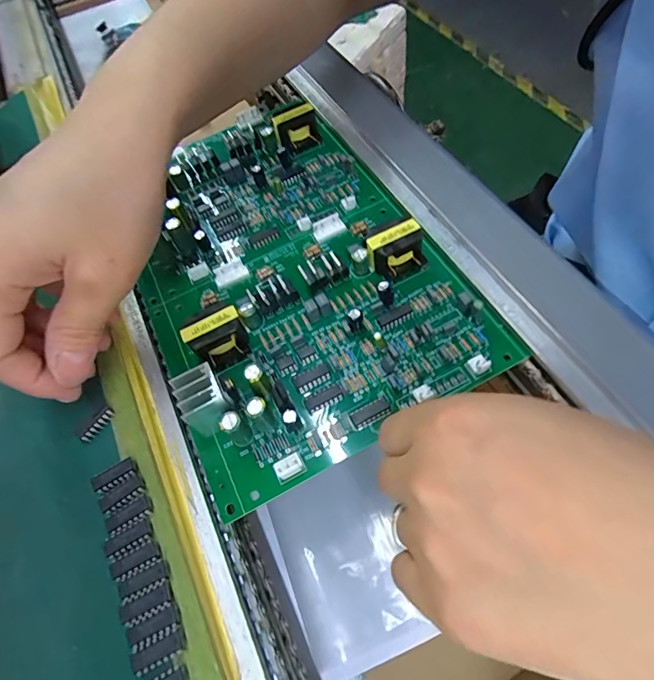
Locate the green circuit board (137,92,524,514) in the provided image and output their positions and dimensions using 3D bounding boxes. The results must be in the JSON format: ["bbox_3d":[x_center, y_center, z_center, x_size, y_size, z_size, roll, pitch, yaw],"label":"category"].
[{"bbox_3d":[-0.029,-0.052,0.250,0.159,0.028,0.242,-26,61,-11],"label":"green circuit board"}]

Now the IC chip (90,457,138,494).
[{"bbox_3d":[-0.092,0.059,0.185,0.019,0.005,0.009,-28,61,-9],"label":"IC chip"}]

